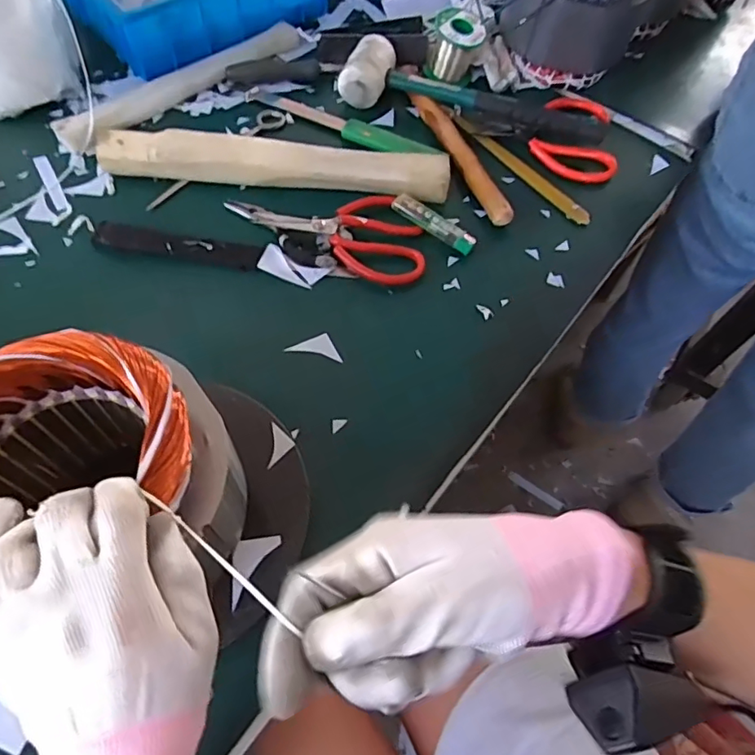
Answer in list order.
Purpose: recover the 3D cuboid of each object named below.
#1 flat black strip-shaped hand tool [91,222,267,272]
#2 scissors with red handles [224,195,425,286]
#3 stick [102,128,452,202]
[{"bbox_3d":[-0.182,-0.118,0.488,0.155,0.008,0.028,10,61,1],"label":"flat black strip-shaped hand tool"},{"bbox_3d":[-0.042,-0.149,0.512,0.191,0.022,0.079,25,62,9],"label":"scissors with red handles"},{"bbox_3d":[-0.097,-0.206,0.521,0.331,0.031,0.037,4,61,-2],"label":"stick"}]

